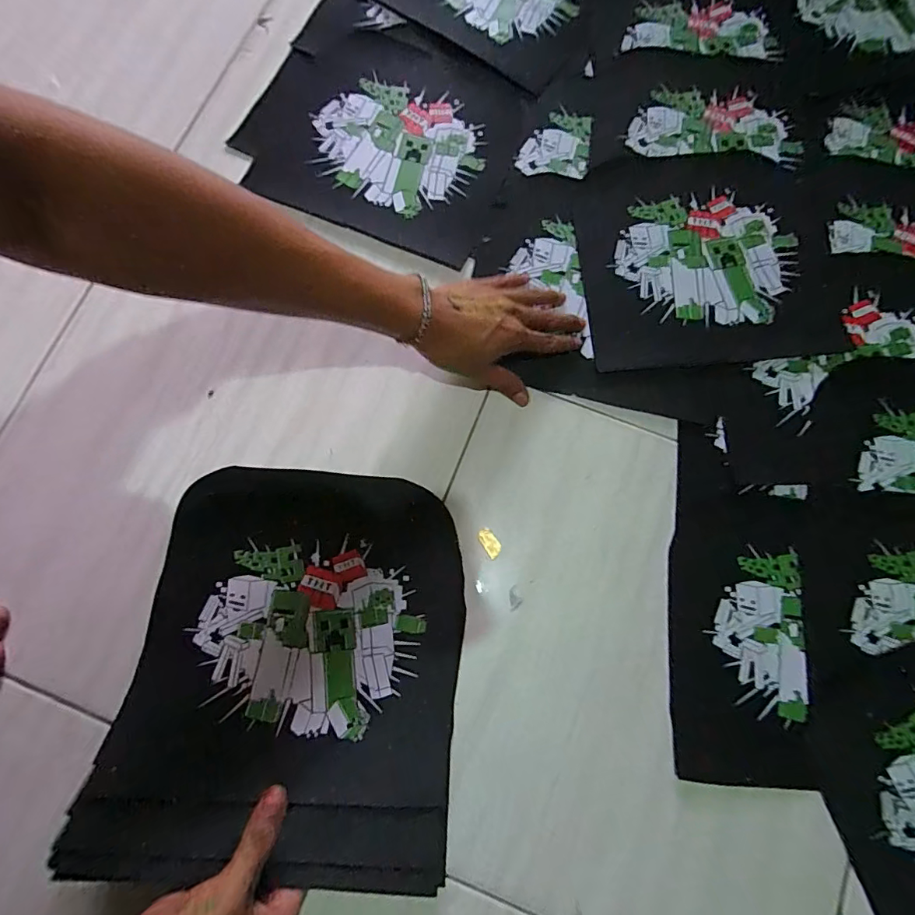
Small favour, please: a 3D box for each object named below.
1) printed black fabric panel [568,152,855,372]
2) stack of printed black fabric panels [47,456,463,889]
[{"bbox_3d":[0.250,-0.203,0.486,0.250,0.006,0.229,-5,78,-1],"label":"printed black fabric panel"},{"bbox_3d":[-0.128,0.149,0.373,0.257,0.058,0.277,5,78,1],"label":"stack of printed black fabric panels"}]

